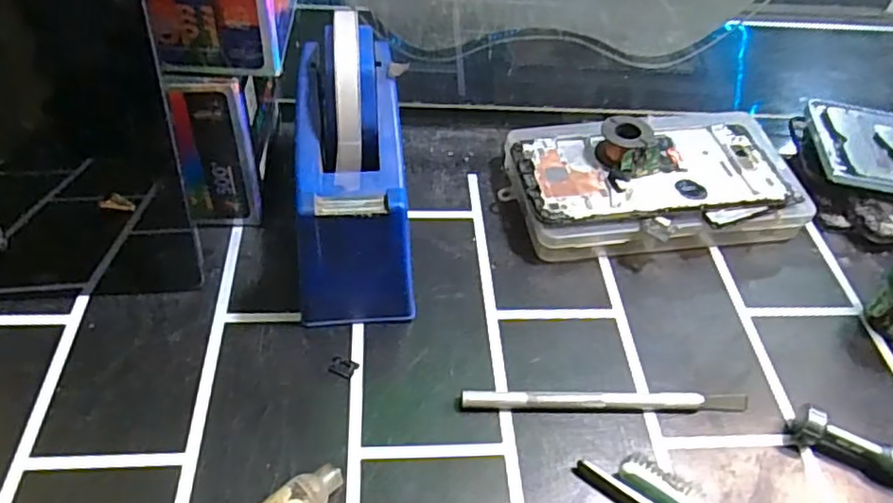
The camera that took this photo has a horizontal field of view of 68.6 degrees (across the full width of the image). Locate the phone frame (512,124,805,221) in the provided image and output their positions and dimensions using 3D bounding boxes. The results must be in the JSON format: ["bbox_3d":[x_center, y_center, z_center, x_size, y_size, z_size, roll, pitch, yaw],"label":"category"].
[{"bbox_3d":[0.124,-0.048,0.393,0.158,0.004,0.069,-5,47,-7],"label":"phone frame"}]

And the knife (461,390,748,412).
[{"bbox_3d":[0.077,0.072,0.316,0.139,0.009,0.009,1,47,-4],"label":"knife"}]

